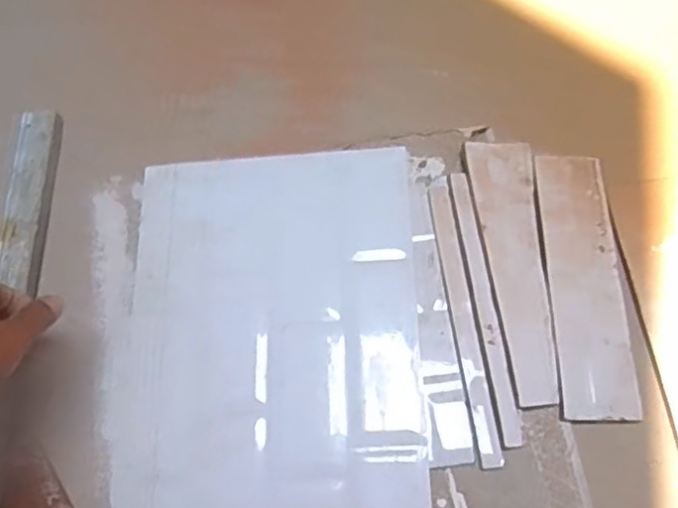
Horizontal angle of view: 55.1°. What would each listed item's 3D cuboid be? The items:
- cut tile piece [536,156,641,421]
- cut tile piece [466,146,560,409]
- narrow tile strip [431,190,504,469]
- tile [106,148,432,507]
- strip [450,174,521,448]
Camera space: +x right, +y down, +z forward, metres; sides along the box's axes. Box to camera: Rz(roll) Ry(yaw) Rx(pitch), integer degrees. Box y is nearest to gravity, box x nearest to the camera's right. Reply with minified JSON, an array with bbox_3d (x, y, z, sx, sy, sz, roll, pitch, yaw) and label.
[{"bbox_3d":[0.221,0.022,0.583,0.063,0.005,0.243,1,69,0],"label":"cut tile piece"},{"bbox_3d":[0.161,0.009,0.581,0.058,0.012,0.244,-4,69,-2],"label":"cut tile piece"},{"bbox_3d":[0.107,0.054,0.564,0.019,0.013,0.248,-6,69,-3],"label":"narrow tile strip"},{"bbox_3d":[-0.059,0.100,0.541,0.252,0.010,0.389,-3,71,4],"label":"tile"},{"bbox_3d":[0.125,0.039,0.562,0.017,0.004,0.244,-6,69,-3],"label":"strip"}]

